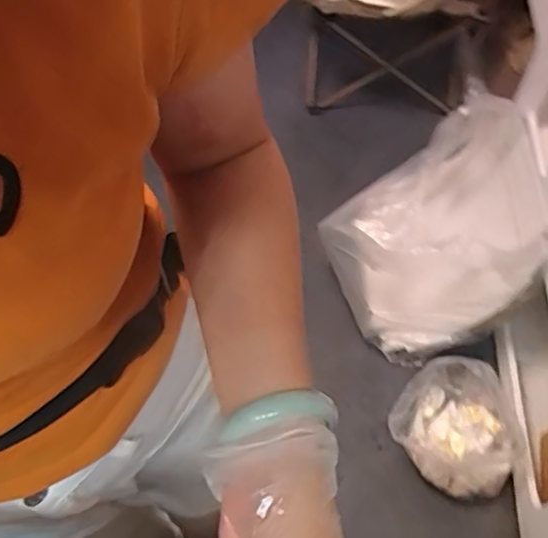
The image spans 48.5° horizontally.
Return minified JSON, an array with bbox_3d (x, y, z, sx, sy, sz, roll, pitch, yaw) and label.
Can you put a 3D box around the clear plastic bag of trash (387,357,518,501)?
[{"bbox_3d":[0.393,0.327,1.278,0.259,0.159,0.254,35,65,20],"label":"clear plastic bag of trash"}]

